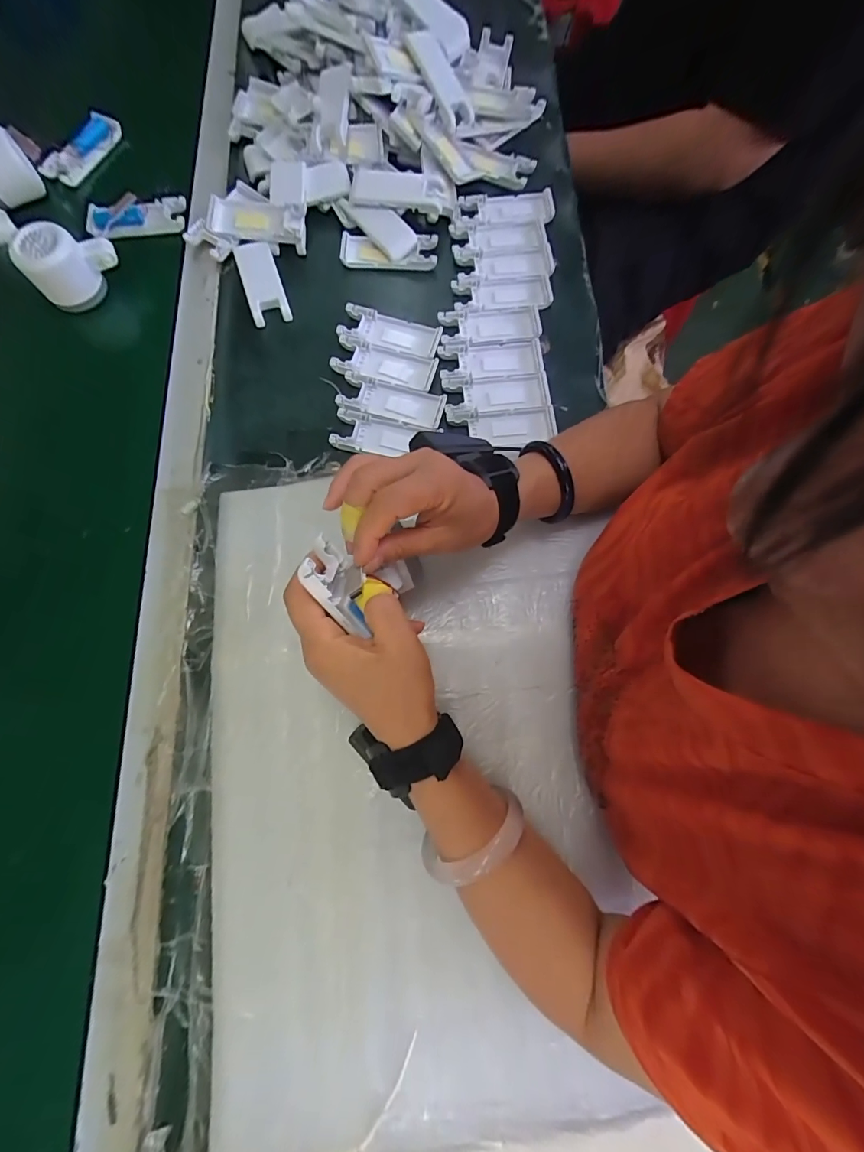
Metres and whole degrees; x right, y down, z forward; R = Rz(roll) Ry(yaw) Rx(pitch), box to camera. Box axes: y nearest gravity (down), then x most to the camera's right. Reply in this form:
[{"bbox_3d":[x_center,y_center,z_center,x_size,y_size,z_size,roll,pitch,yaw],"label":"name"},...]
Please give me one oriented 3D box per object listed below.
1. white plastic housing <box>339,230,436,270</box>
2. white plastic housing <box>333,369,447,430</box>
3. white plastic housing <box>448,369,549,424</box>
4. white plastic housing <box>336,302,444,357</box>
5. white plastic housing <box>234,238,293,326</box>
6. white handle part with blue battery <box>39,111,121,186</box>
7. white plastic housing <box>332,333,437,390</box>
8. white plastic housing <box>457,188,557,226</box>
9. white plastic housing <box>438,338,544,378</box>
[{"bbox_3d":[-0.048,-0.361,0.472,0.106,0.013,0.038,2,75,0],"label":"white plastic housing"},{"bbox_3d":[-0.040,-0.177,0.427,0.103,0.007,0.040,14,76,3],"label":"white plastic housing"},{"bbox_3d":[0.065,-0.179,0.425,0.104,0.007,0.040,-9,76,-3],"label":"white plastic housing"},{"bbox_3d":[-0.043,-0.256,0.445,0.103,0.013,0.037,14,76,3],"label":"white plastic housing"},{"bbox_3d":[-0.183,-0.316,0.456,0.040,0.014,0.100,-19,76,-5],"label":"white plastic housing"},{"bbox_3d":[-0.412,-0.502,0.499,0.036,0.021,0.101,30,77,7],"label":"white handle part with blue battery"},{"bbox_3d":[-0.048,-0.220,0.437,0.105,0.008,0.041,14,76,3],"label":"white plastic housing"},{"bbox_3d":[0.086,-0.418,0.482,0.108,0.011,0.044,-8,76,-2],"label":"white plastic housing"},{"bbox_3d":[0.060,-0.223,0.436,0.103,0.010,0.042,-5,76,-2],"label":"white plastic housing"}]

